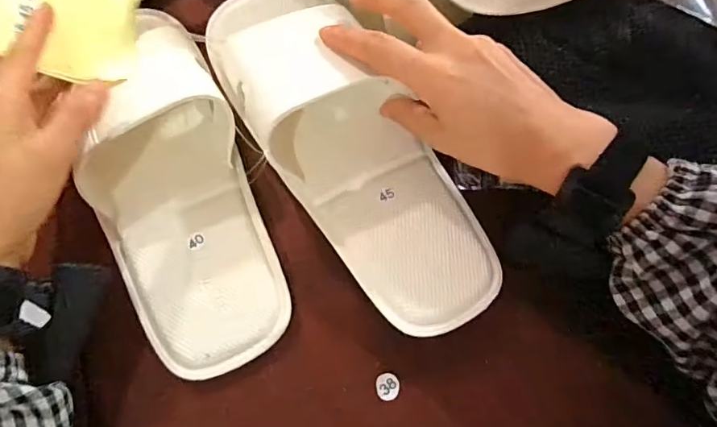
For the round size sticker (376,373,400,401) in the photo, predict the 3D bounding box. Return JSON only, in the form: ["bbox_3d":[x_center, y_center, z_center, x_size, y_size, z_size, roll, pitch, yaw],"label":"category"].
[{"bbox_3d":[0.018,0.106,0.308,0.014,0.004,0.015,-1,79,7],"label":"round size sticker"}]

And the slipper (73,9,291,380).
[{"bbox_3d":[-0.127,-0.022,0.334,0.104,0.053,0.251,-17,78,-6],"label":"slipper"}]

